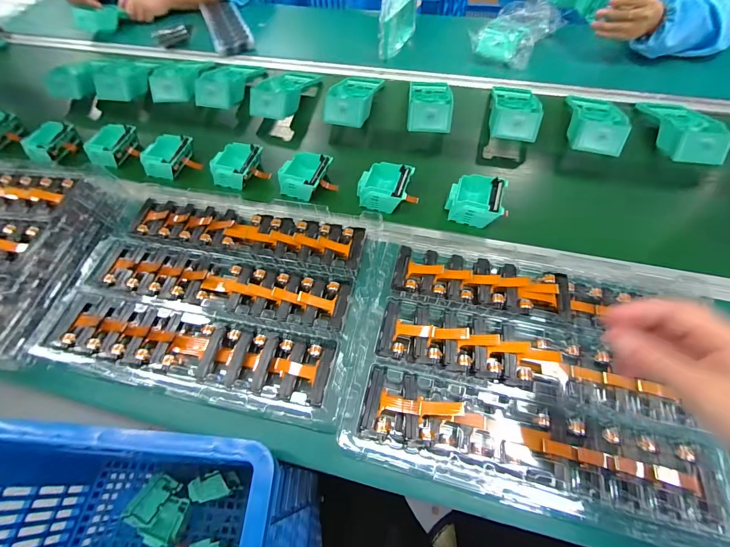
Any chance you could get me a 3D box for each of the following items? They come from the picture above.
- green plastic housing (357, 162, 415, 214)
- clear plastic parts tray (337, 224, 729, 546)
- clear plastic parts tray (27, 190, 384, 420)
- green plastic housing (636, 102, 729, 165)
[{"bbox_3d":[0.030,-0.136,0.515,0.081,0.040,0.078,12,61,9],"label":"green plastic housing"},{"bbox_3d":[0.184,0.089,0.356,0.372,0.044,0.286,9,60,8],"label":"clear plastic parts tray"},{"bbox_3d":[-0.188,0.009,0.419,0.380,0.031,0.268,10,60,8],"label":"clear plastic parts tray"},{"bbox_3d":[0.563,-0.258,0.581,0.097,0.045,0.188,10,44,9],"label":"green plastic housing"}]

